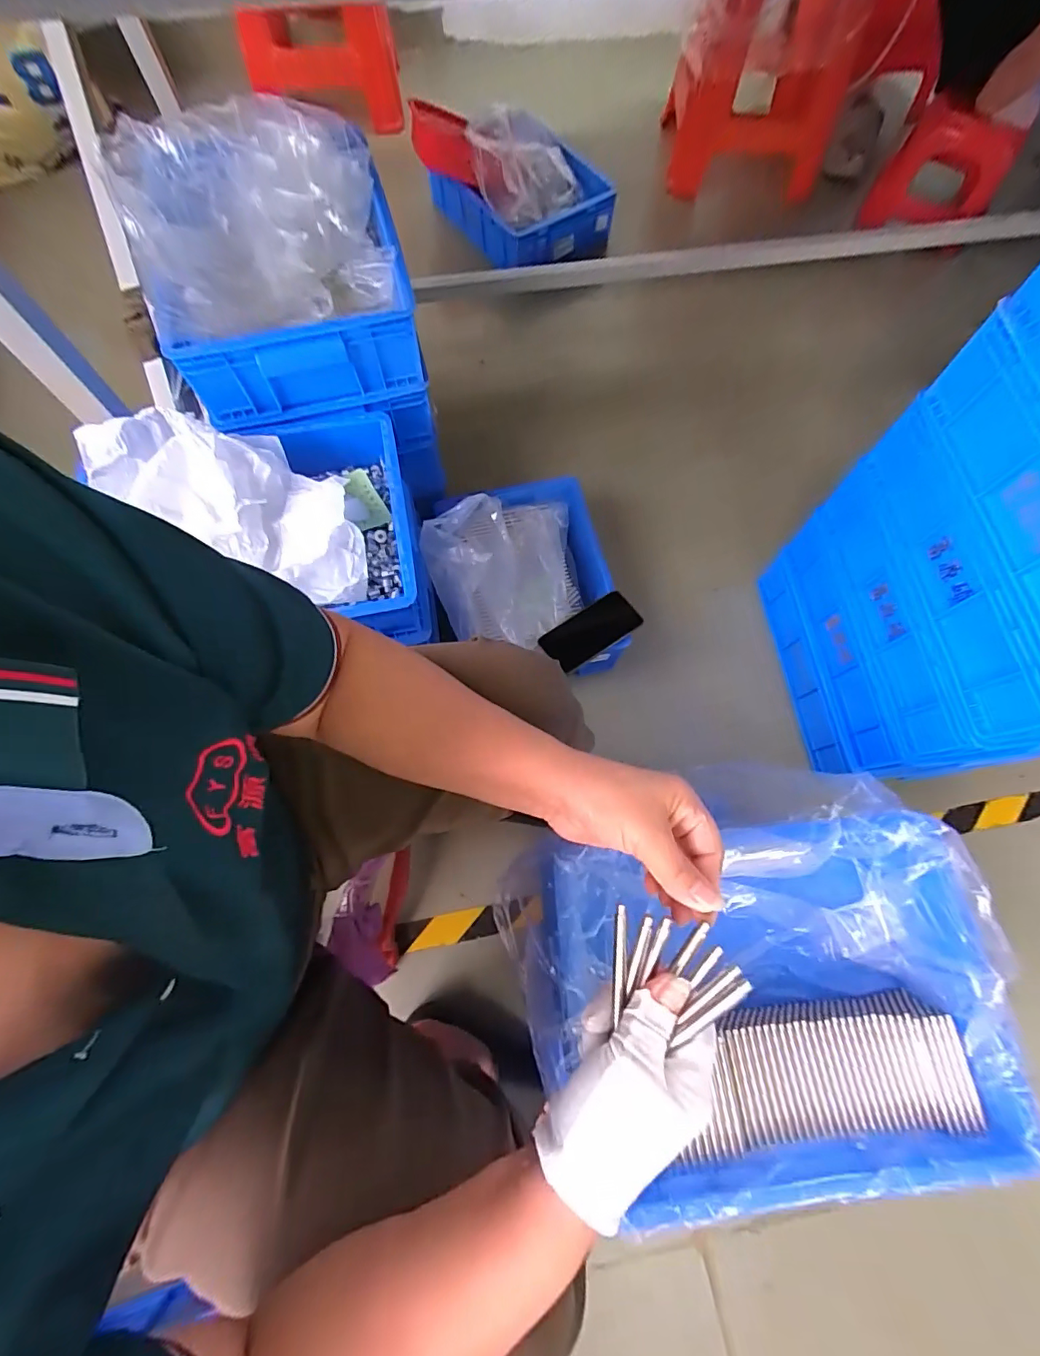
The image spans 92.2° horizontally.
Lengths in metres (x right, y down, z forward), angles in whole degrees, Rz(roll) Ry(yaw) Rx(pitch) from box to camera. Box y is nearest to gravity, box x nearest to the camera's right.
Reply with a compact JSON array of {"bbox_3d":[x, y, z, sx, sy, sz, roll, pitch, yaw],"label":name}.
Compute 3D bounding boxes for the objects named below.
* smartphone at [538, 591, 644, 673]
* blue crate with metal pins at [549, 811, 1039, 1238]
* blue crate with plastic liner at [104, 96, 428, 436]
[{"bbox_3d":[0.113,-0.075,0.800,0.153,0.014,0.075,-34,79,0],"label":"smartphone"},{"bbox_3d":[0.257,0.314,0.522,0.394,0.129,0.320,-5,72,-3],"label":"blue crate with metal pins"},{"bbox_3d":[-0.317,-0.548,0.662,0.302,0.167,0.350,-21,74,-8],"label":"blue crate with plastic liner"}]

